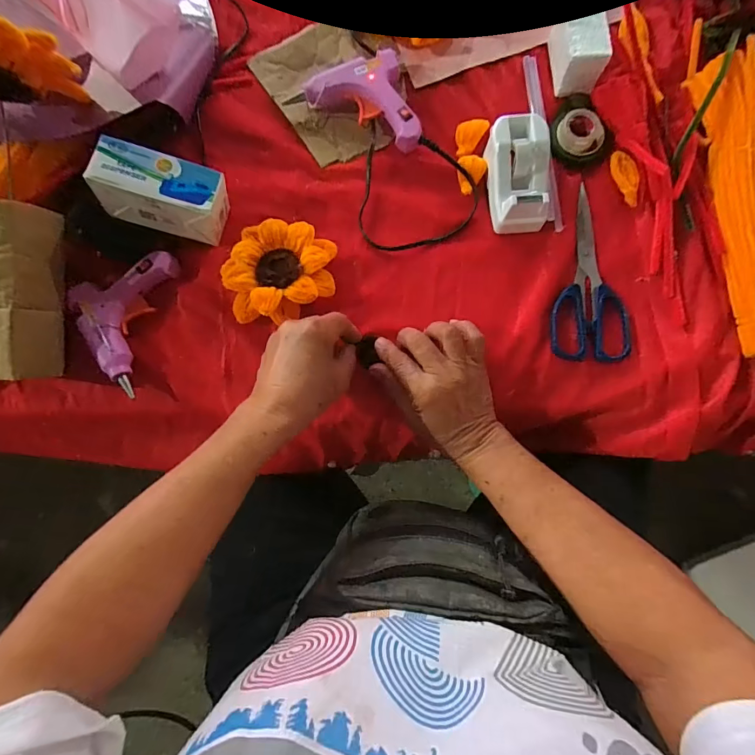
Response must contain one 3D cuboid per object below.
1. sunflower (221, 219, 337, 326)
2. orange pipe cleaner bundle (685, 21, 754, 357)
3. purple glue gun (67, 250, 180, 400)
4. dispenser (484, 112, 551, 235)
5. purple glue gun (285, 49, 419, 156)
[{"bbox_3d":[-0.094,-0.103,0.404,0.101,0.033,0.094,0,86,2],"label":"sunflower"},{"bbox_3d":[0.355,-0.178,0.395,0.048,0.028,0.336,-6,81,-1],"label":"orange pipe cleaner bundle"},{"bbox_3d":[-0.253,-0.063,0.402,0.084,0.025,0.135,17,81,3],"label":"purple glue gun"},{"bbox_3d":[0.137,-0.196,0.404,0.057,0.038,0.101,-6,81,-1],"label":"dispenser"},{"bbox_3d":[-0.010,-0.290,0.428,0.137,0.026,0.077,26,82,4],"label":"purple glue gun"}]

